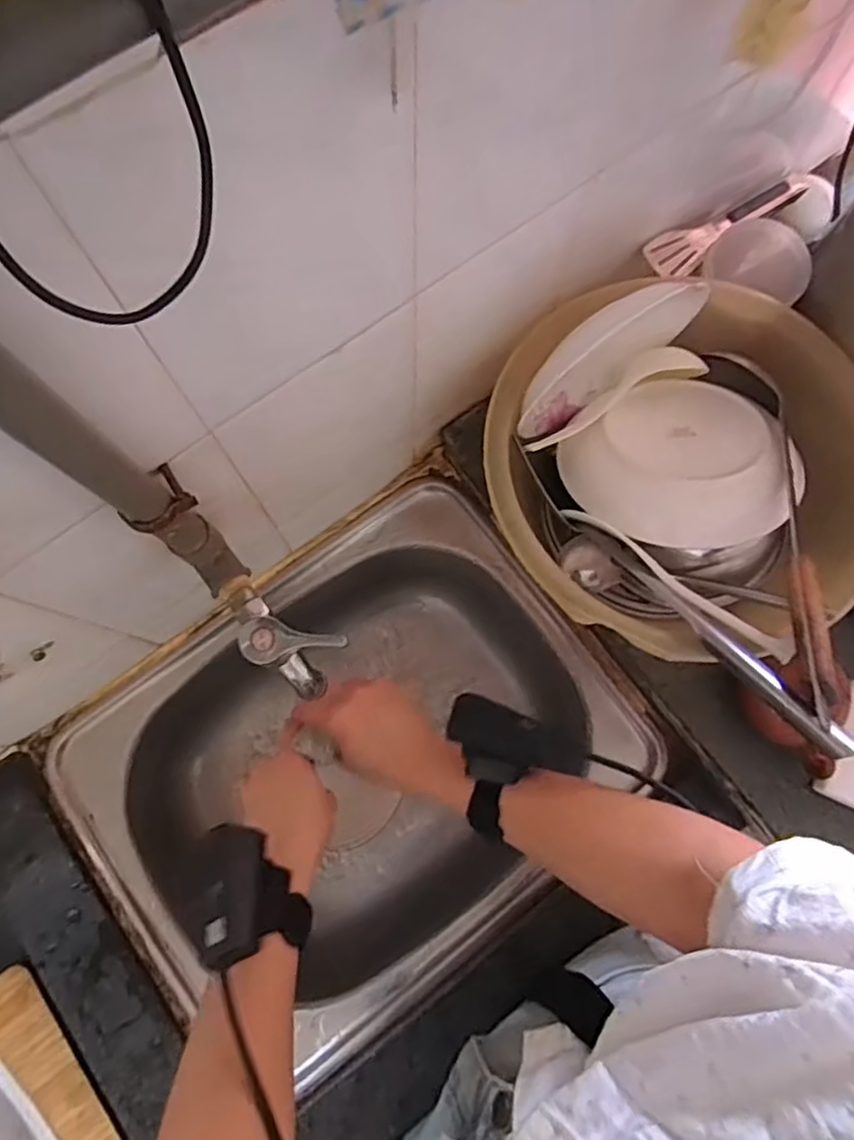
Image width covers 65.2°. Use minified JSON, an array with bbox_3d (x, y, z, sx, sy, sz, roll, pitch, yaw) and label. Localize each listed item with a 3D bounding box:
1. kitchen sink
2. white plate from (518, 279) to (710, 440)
[{"bbox_3d":[-0.062,0.190,0.694,0.474,0.185,0.374,-36,80,-9],"label":"kitchen sink"},{"bbox_3d":[0.143,-0.179,0.563,0.157,0.143,0.037,-32,79,-8],"label":"white plate"}]

